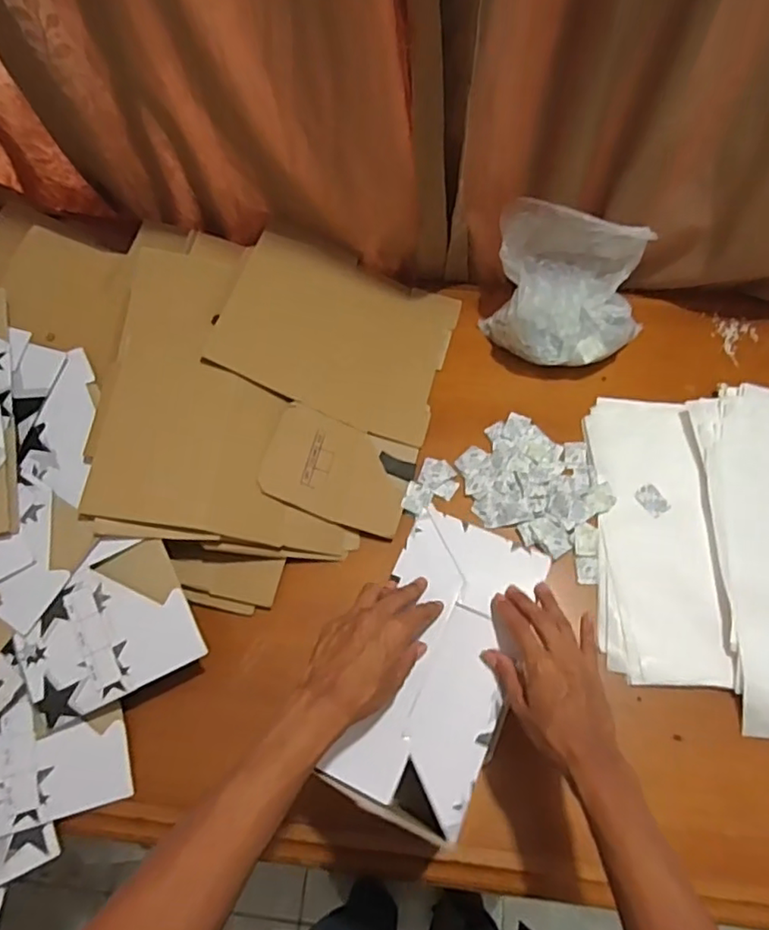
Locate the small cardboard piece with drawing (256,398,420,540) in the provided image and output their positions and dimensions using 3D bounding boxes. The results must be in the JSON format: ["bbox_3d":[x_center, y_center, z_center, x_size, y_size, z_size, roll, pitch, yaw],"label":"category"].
[{"bbox_3d":[-0.057,0.005,0.774,0.183,0.013,0.130,20,67,-10],"label":"small cardboard piece with drawing"}]

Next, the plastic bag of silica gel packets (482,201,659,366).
[{"bbox_3d":[0.246,-0.233,0.807,0.213,0.164,0.143,16,62,8],"label":"plastic bag of silica gel packets"}]

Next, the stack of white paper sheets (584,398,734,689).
[{"bbox_3d":[0.330,0.078,0.743,0.135,0.034,0.362,4,61,1],"label":"stack of white paper sheets"}]

